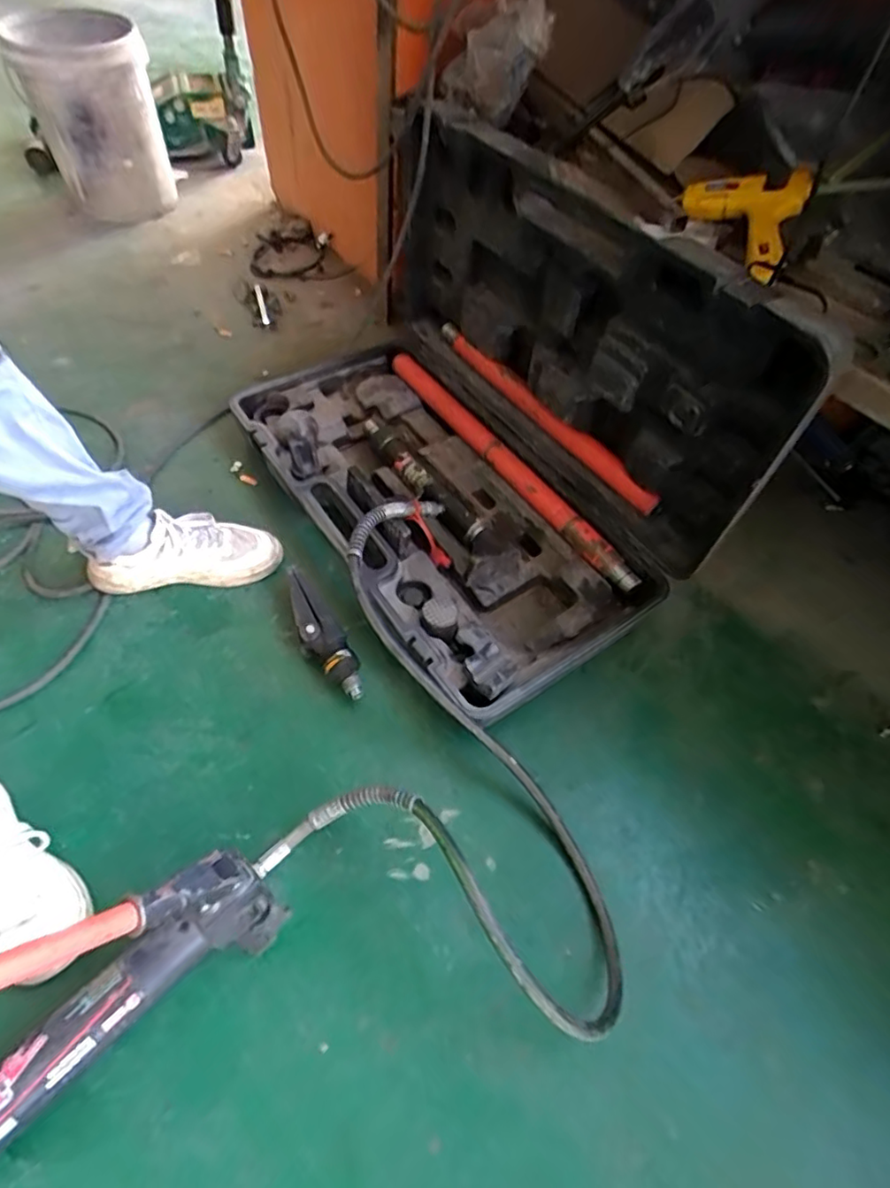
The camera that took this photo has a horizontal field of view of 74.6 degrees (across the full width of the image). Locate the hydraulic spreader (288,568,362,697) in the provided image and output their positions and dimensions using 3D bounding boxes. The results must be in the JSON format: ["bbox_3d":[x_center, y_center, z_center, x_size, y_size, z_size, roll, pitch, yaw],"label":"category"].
[{"bbox_3d":[-0.173,0.058,0.814,0.056,0.053,0.211,-24,62,-19],"label":"hydraulic spreader"}]

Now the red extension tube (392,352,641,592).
[{"bbox_3d":[0.093,-0.227,0.989,0.047,0.048,0.628,-28,64,-21],"label":"red extension tube"}]

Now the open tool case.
[{"bbox_3d":[0.007,-0.288,0.816,0.456,0.421,0.760,-24,62,-19],"label":"open tool case"}]

